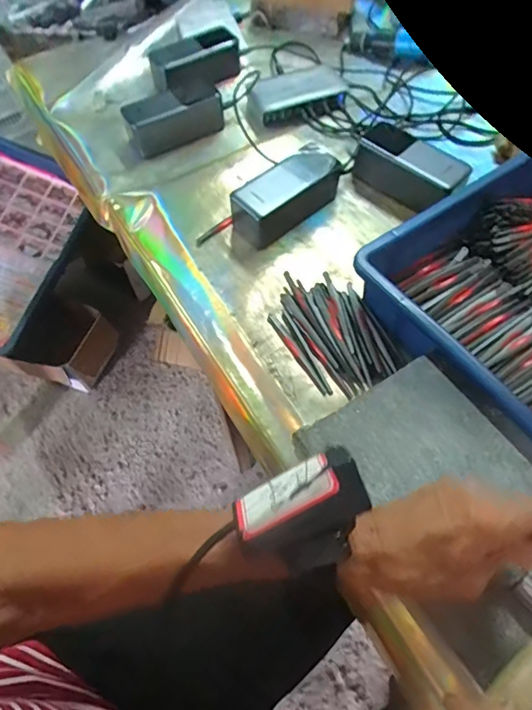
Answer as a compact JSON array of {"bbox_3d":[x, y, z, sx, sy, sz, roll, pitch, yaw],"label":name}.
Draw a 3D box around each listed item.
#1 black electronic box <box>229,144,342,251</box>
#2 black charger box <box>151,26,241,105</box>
[{"bbox_3d":[0.024,-0.183,0.525,0.134,0.054,0.053,-35,66,-16],"label":"black electronic box"},{"bbox_3d":[-0.096,-0.409,0.652,0.126,0.045,0.060,-36,67,-15],"label":"black charger box"}]

